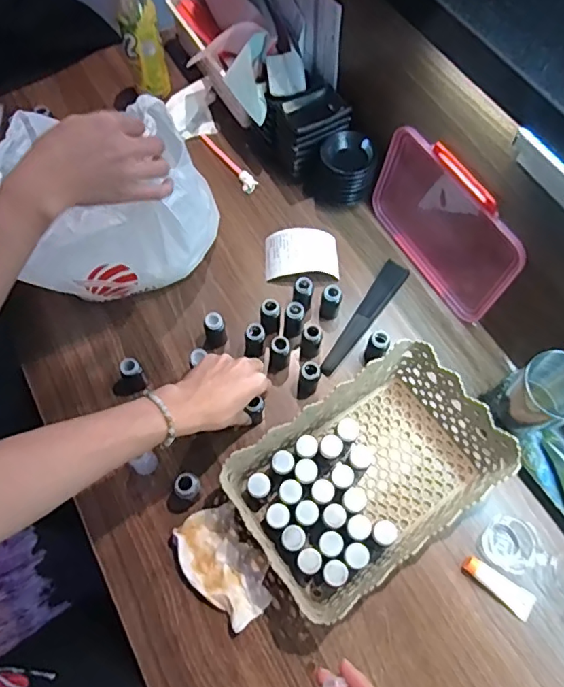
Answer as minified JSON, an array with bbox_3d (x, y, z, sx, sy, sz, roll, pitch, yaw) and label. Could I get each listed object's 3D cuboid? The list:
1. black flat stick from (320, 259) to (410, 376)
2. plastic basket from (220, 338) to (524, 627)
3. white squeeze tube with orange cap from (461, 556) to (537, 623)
[{"bbox_3d":[0.118,-0.038,0.748,0.034,0.018,0.203,32,68,14],"label":"black flat stick"},{"bbox_3d":[0.103,0.154,0.611,0.291,0.082,0.196,-33,69,-16],"label":"plastic basket"},{"bbox_3d":[0.247,0.275,0.594,0.083,0.012,0.027,36,69,15],"label":"white squeeze tube with orange cap"}]

